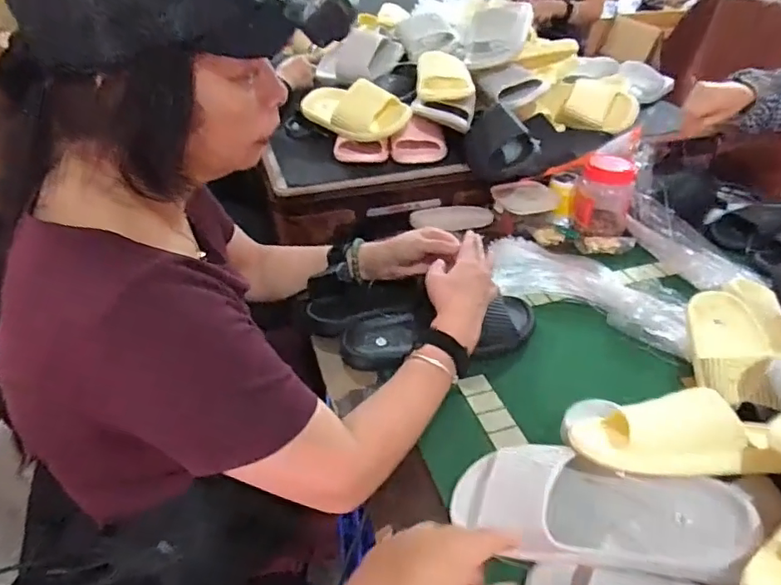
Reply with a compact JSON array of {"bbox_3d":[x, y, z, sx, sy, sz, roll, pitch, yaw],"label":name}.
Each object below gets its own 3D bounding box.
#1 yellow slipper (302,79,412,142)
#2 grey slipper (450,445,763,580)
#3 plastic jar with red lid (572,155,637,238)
[{"bbox_3d":[-0.079,-0.338,1.022,0.223,0.079,0.072,17,41,22],"label":"yellow slipper"},{"bbox_3d":[0.169,0.184,0.484,0.245,0.059,0.091,0,35,28],"label":"grey slipper"},{"bbox_3d":[0.382,-0.172,0.996,0.092,0.126,0.092,10,39,14],"label":"plastic jar with red lid"}]

